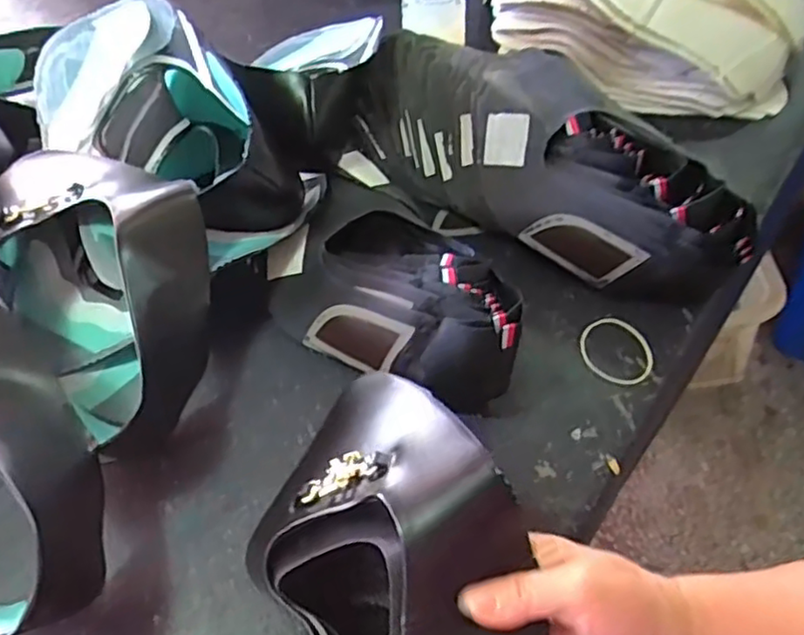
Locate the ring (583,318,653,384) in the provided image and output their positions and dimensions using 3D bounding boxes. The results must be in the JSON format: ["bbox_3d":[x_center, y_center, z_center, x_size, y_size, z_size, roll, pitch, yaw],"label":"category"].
[{"bbox_3d":[0.146,0.022,0.458,0.041,0.006,0.054,-24,54,-17],"label":"ring"}]

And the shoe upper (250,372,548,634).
[{"bbox_3d":[0.000,0.126,0.301,0.113,0.081,0.238,-17,53,-12],"label":"shoe upper"}]

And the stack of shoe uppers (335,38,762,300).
[{"bbox_3d":[0.107,-0.124,0.529,0.321,0.078,0.153,25,56,21],"label":"stack of shoe uppers"}]

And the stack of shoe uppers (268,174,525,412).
[{"bbox_3d":[-0.011,-0.020,0.458,0.122,0.066,0.209,-31,57,-21],"label":"stack of shoe uppers"}]

